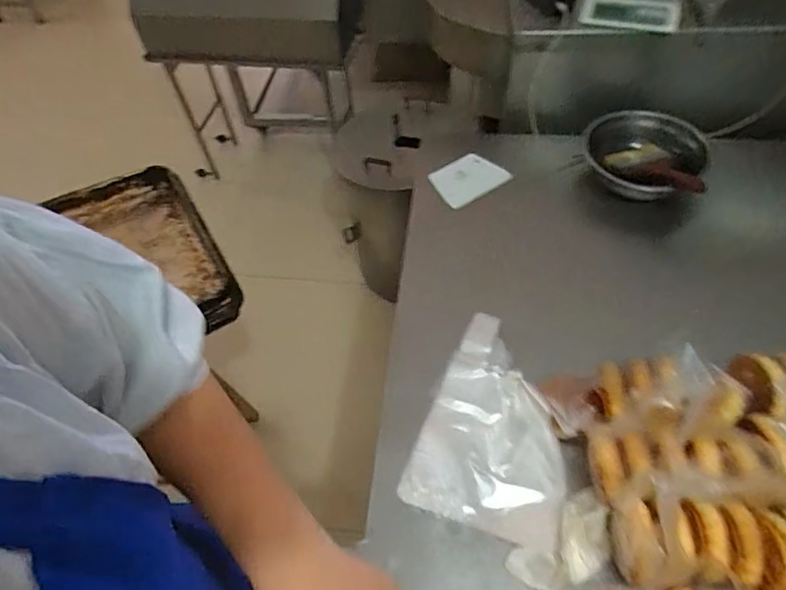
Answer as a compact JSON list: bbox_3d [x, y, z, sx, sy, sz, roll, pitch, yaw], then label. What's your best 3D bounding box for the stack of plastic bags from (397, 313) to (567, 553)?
[{"bbox_3d":[0.133,0.153,0.639,0.182,0.035,0.272,15,52,18],"label":"stack of plastic bags"}]

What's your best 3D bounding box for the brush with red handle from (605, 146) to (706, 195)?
[{"bbox_3d":[0.450,-0.218,0.871,0.164,0.035,0.060,37,63,27],"label":"brush with red handle"}]

